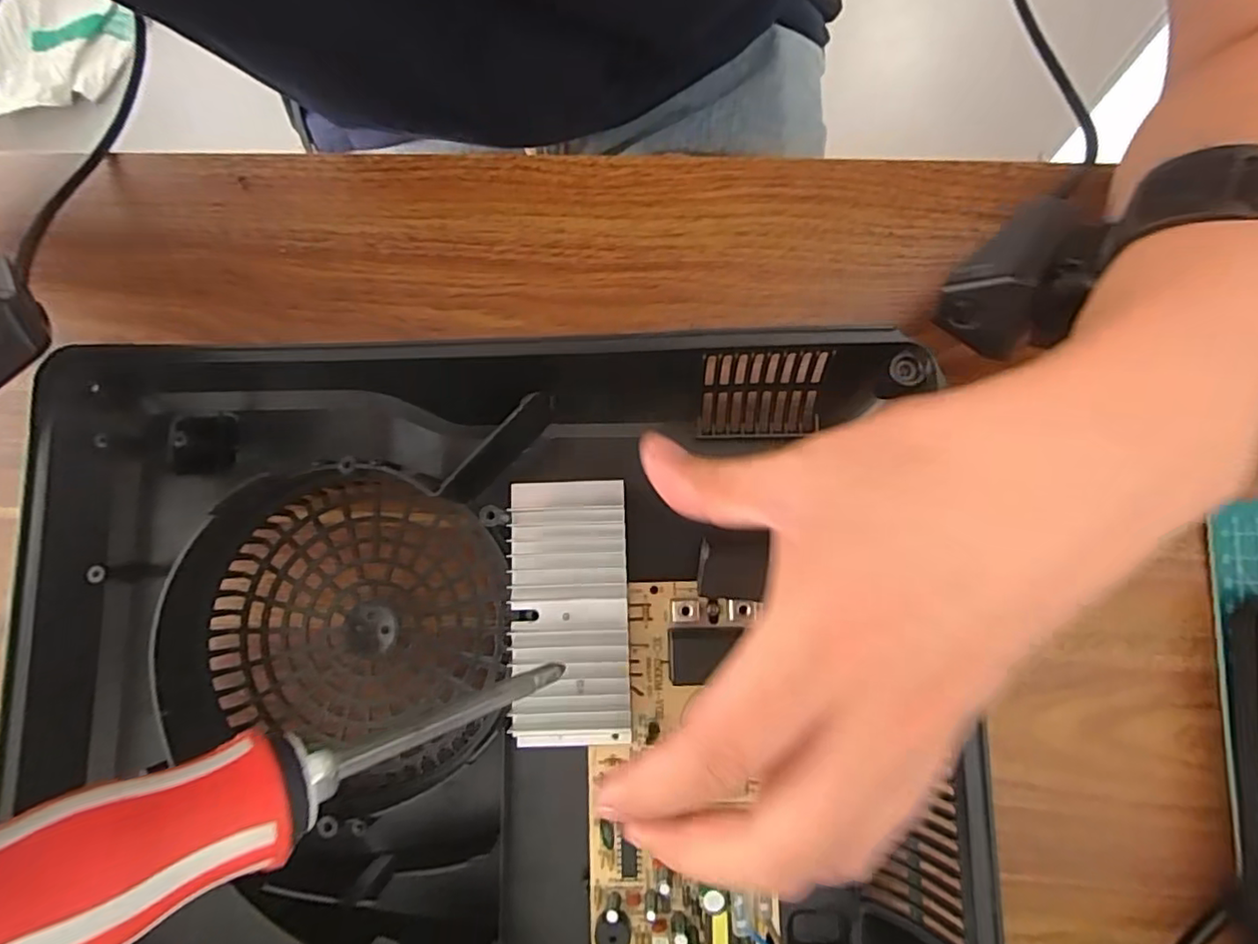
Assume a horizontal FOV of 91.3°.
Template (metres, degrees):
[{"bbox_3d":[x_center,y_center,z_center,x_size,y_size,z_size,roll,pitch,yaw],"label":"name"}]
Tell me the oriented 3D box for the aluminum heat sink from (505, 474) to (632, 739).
[{"bbox_3d":[-0.023,0.054,0.241,0.045,0.016,0.099,-3,85,2],"label":"aluminum heat sink"}]

